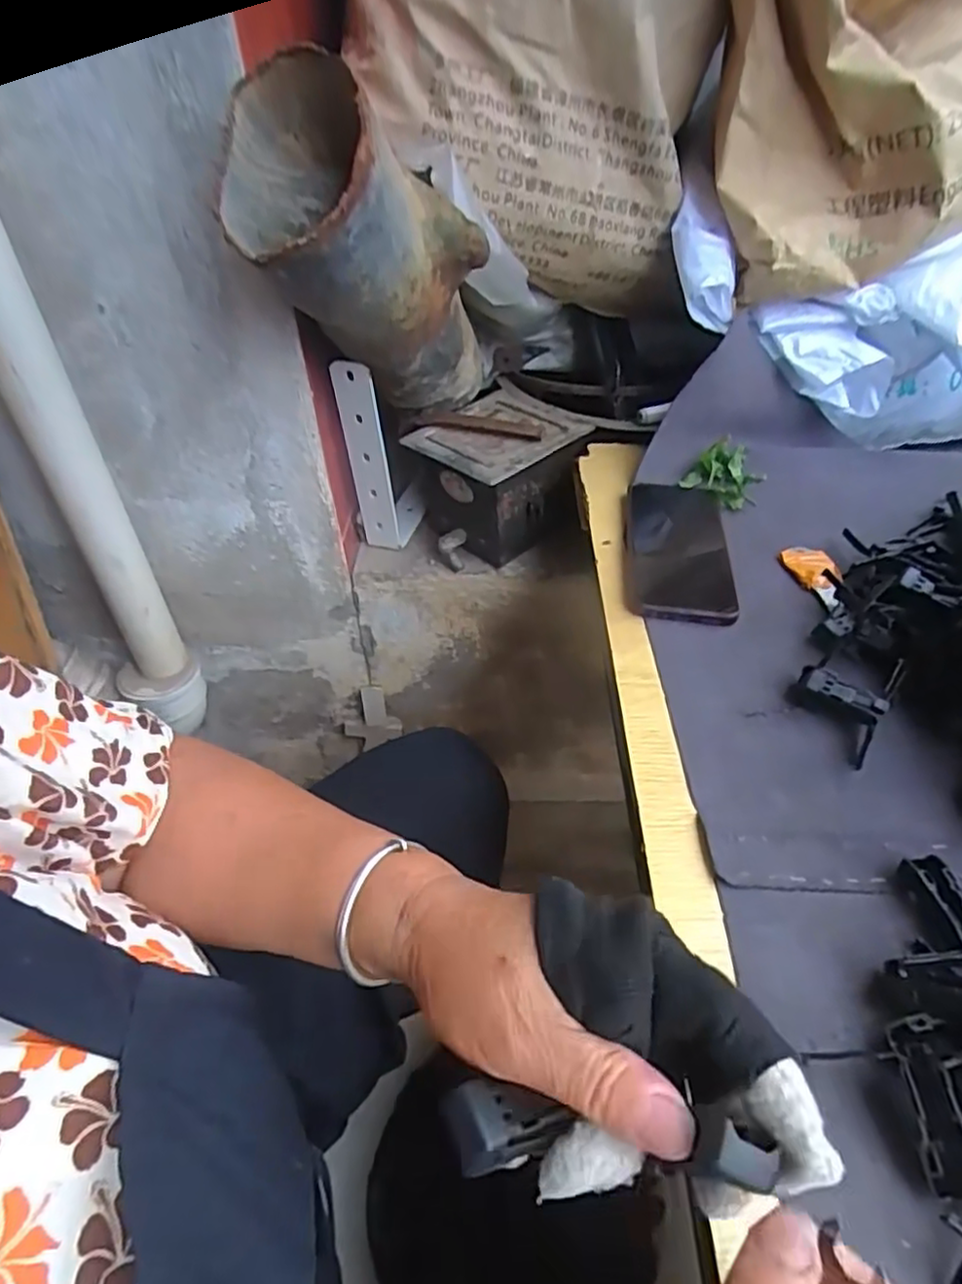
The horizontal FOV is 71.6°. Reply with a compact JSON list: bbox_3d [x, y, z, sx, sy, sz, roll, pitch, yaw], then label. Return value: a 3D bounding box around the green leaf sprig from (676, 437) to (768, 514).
[{"bbox_3d":[0.222,-0.153,0.606,0.064,0.032,0.075,23,49,21],"label":"green leaf sprig"}]

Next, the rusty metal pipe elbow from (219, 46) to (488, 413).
[{"bbox_3d":[-0.059,-0.264,0.527,0.114,0.321,0.127,21,91,20],"label":"rusty metal pipe elbow"}]

